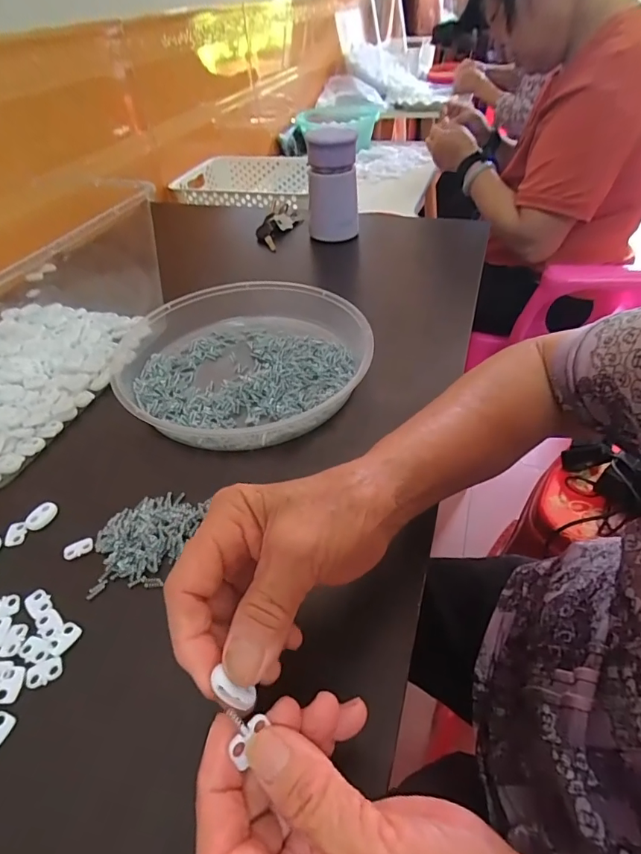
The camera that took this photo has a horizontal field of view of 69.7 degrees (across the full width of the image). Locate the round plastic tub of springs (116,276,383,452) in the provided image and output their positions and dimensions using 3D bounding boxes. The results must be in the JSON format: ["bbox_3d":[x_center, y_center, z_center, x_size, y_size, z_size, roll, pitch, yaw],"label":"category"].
[{"bbox_3d":[-0.074,-0.069,0.443,0.226,0.040,0.240,-2,43,2],"label":"round plastic tub of springs"}]

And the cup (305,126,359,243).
[{"bbox_3d":[0.016,-0.335,0.640,0.067,0.143,0.055,-7,43,-3],"label":"cup"}]

